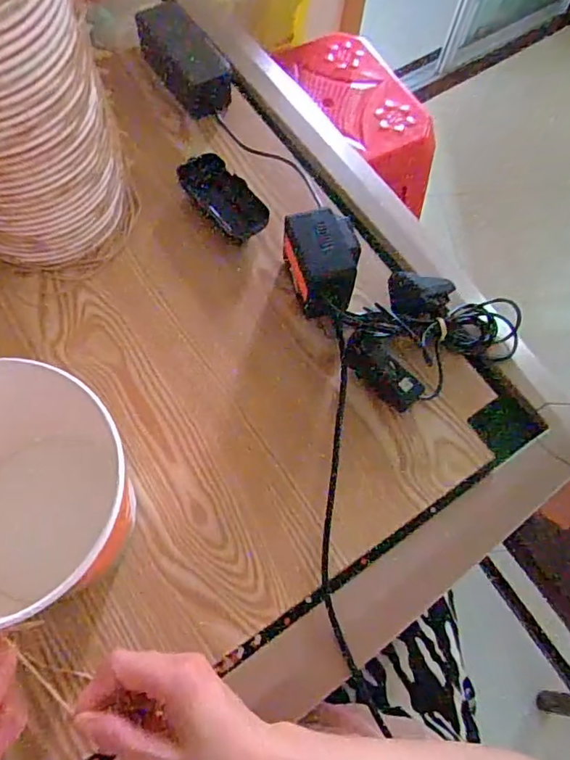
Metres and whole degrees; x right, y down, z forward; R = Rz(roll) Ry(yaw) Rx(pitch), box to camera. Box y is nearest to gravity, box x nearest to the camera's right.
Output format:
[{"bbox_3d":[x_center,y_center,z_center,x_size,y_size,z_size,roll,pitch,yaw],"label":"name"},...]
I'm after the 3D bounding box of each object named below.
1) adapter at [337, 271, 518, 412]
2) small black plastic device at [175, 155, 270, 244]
[{"bbox_3d":[0.142,-0.053,0.511,0.189,0.042,0.114,-28,72,-15],"label":"adapter"},{"bbox_3d":[-0.066,-0.192,0.567,0.052,0.021,0.107,-35,74,-17],"label":"small black plastic device"}]

